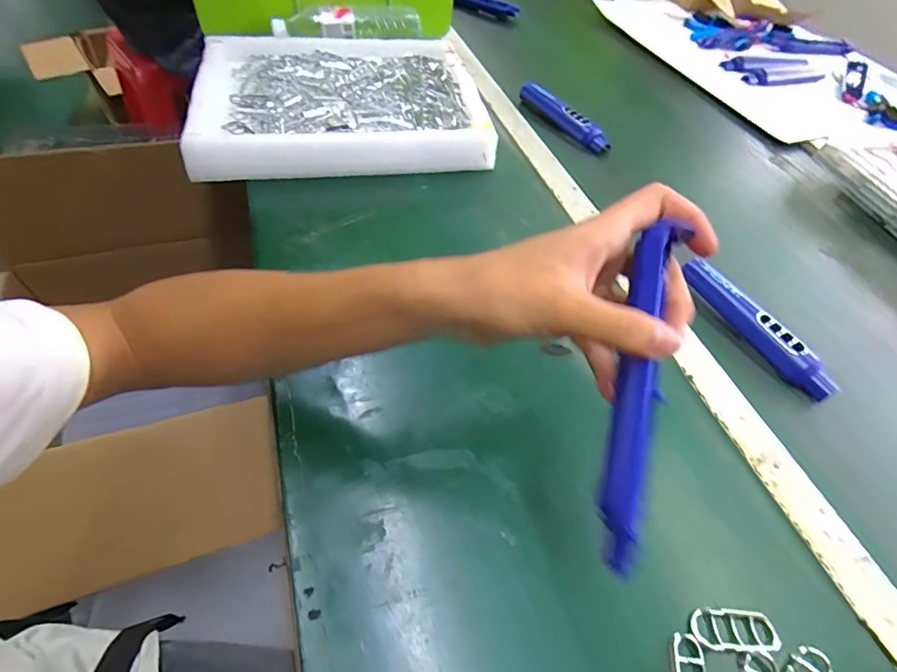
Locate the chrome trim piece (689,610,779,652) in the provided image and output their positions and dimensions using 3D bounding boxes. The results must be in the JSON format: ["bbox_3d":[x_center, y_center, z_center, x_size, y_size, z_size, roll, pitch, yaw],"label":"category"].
[{"bbox_3d":[0.177,0.182,0.296,0.052,0.004,0.022,3,50,-1],"label":"chrome trim piece"}]

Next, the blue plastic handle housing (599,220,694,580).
[{"bbox_3d":[0.096,0.030,0.242,0.026,0.023,0.173,9,86,4],"label":"blue plastic handle housing"}]

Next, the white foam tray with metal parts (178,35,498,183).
[{"bbox_3d":[-0.144,-0.318,0.633,0.363,0.040,0.319,-5,51,-8],"label":"white foam tray with metal parts"}]

